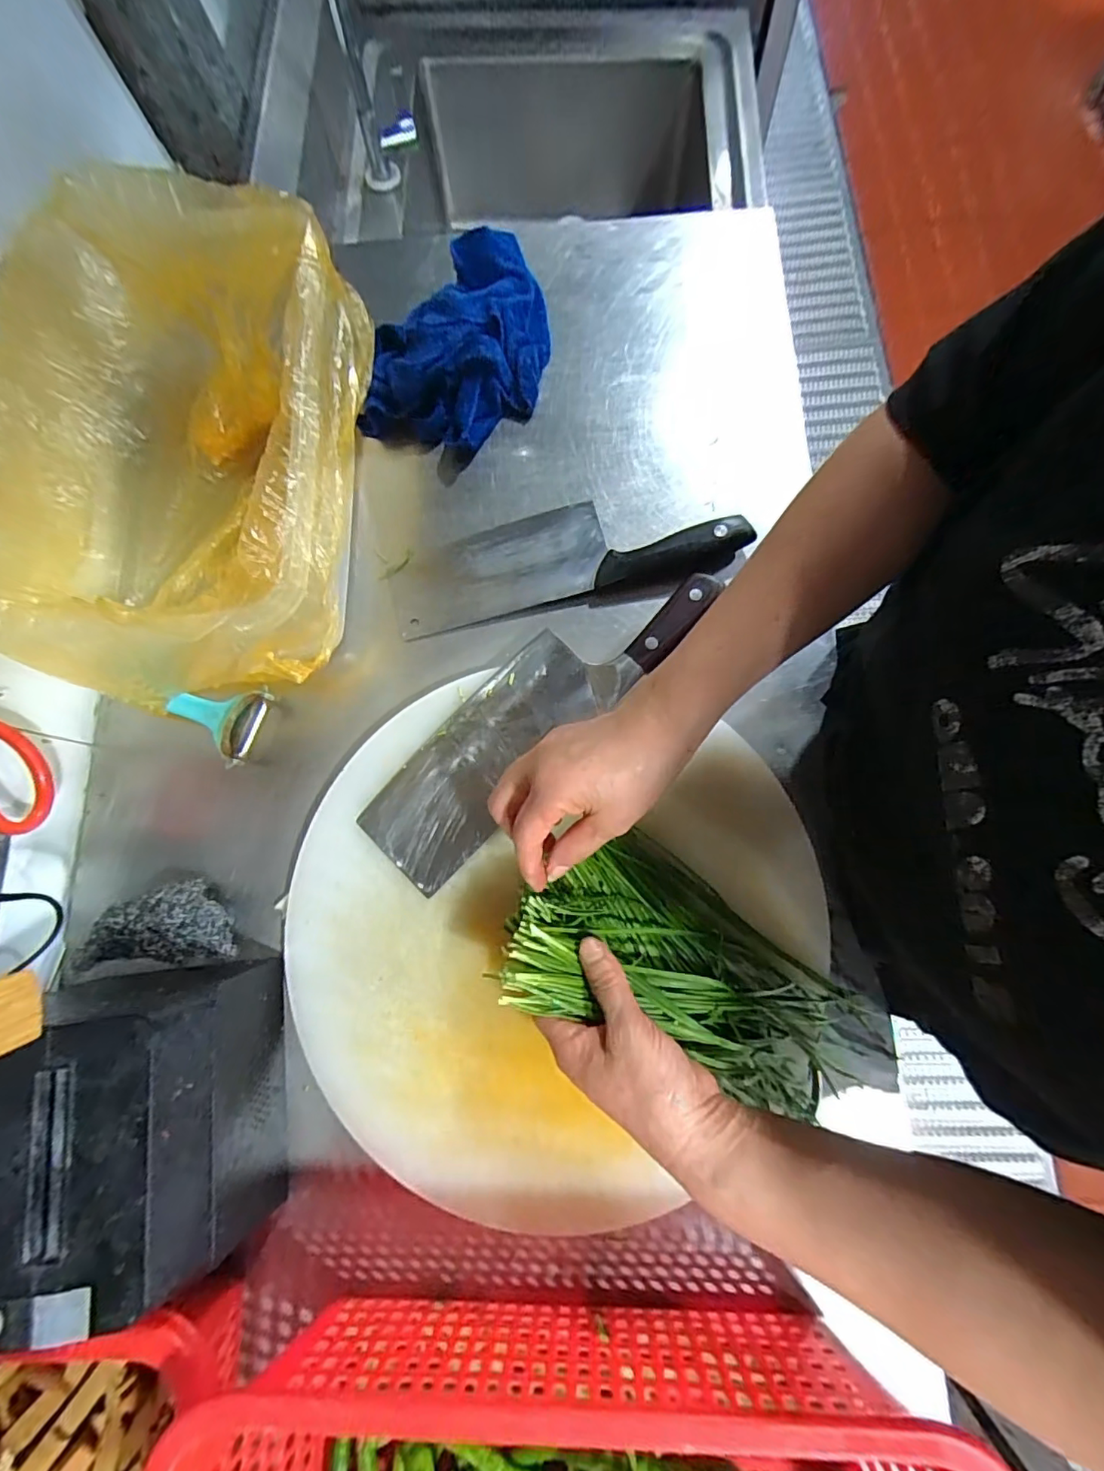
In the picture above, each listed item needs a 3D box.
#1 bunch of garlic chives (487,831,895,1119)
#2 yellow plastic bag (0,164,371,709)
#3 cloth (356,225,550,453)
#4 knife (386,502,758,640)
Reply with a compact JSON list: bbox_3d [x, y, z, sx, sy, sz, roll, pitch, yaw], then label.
[{"bbox_3d":[0.102,0.148,0.343,0.259,0.051,0.110,26,78,-6],"label":"bunch of garlic chives"},{"bbox_3d":[-0.271,-0.210,0.413,0.248,0.126,0.359,-3,77,1],"label":"yellow plastic bag"},{"bbox_3d":[-0.078,-0.348,0.470,0.144,0.052,0.197,13,79,8],"label":"cloth"},{"bbox_3d":[0.009,-0.150,0.441,0.289,0.030,0.084,-11,77,-1],"label":"knife"}]

